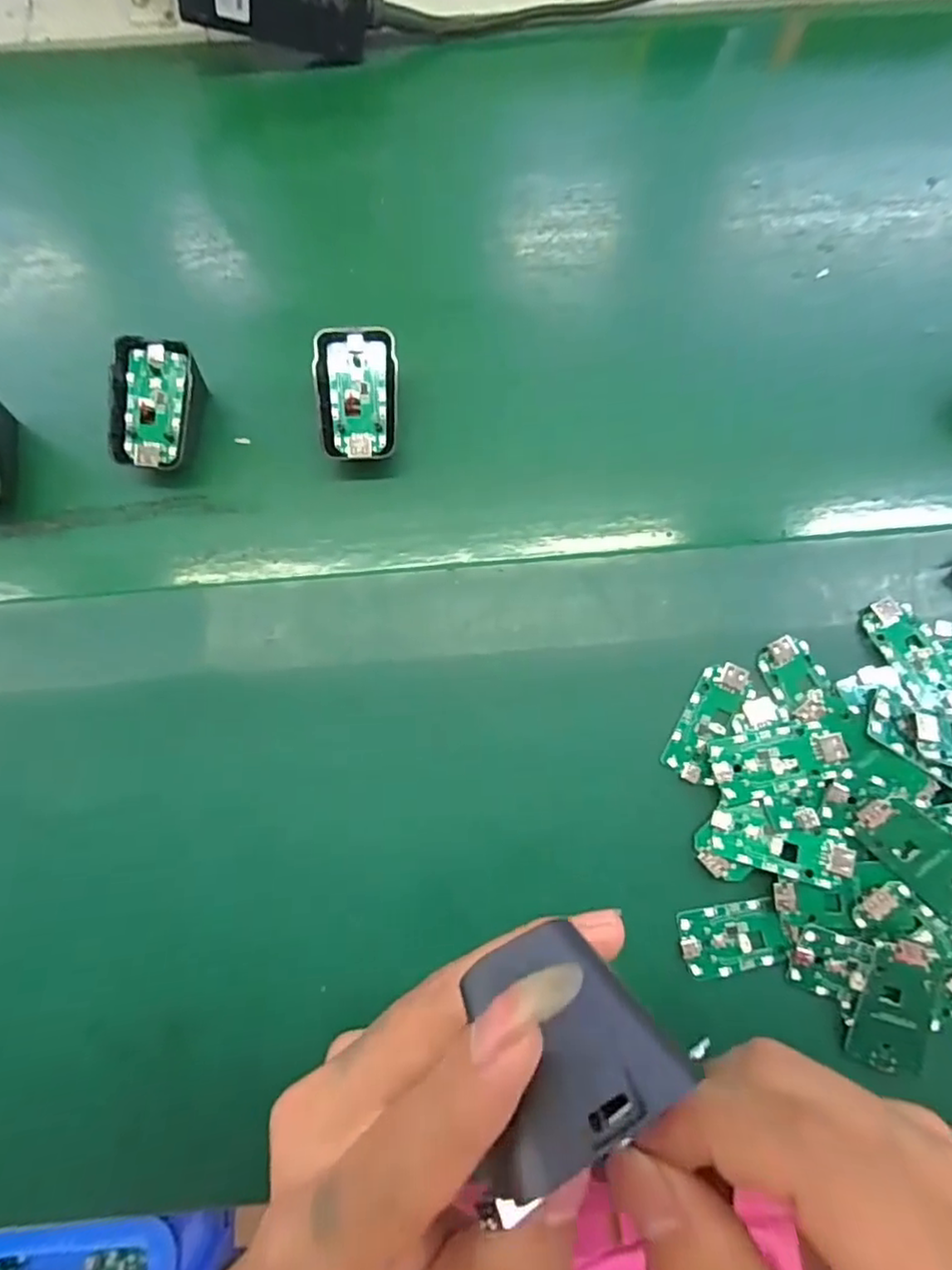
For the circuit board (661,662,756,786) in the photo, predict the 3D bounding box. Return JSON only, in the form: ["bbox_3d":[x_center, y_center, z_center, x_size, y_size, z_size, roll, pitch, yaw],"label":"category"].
[{"bbox_3d":[0.122,0.045,0.322,0.028,0.006,0.063,29,78,7],"label":"circuit board"}]

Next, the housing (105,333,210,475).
[{"bbox_3d":[-0.181,-0.126,0.350,0.043,0.041,0.065,4,77,1],"label":"housing"}]

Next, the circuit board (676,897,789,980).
[{"bbox_3d":[0.127,0.150,0.305,0.050,0.005,0.032,-10,77,-2],"label":"circuit board"}]

